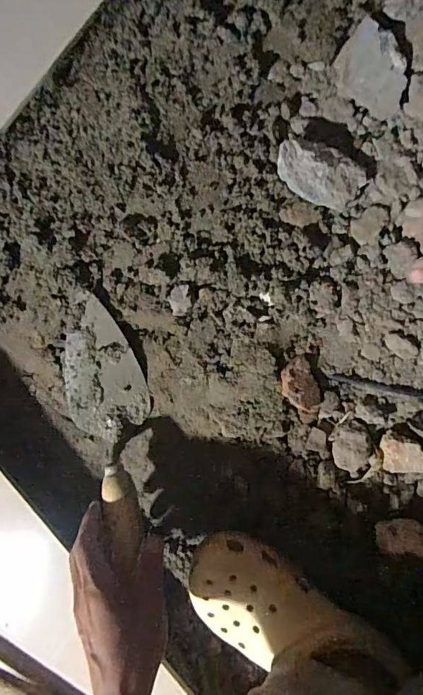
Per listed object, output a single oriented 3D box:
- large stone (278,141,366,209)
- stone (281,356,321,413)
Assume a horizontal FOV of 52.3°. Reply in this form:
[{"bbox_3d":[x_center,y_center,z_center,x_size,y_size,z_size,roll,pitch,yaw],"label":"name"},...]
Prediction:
[{"bbox_3d":[0.103,-0.168,0.413,0.081,0.021,0.052,35,100,2],"label":"large stone"},{"bbox_3d":[0.091,0.041,0.439,0.033,0.016,0.058,-23,93,9],"label":"stone"}]

